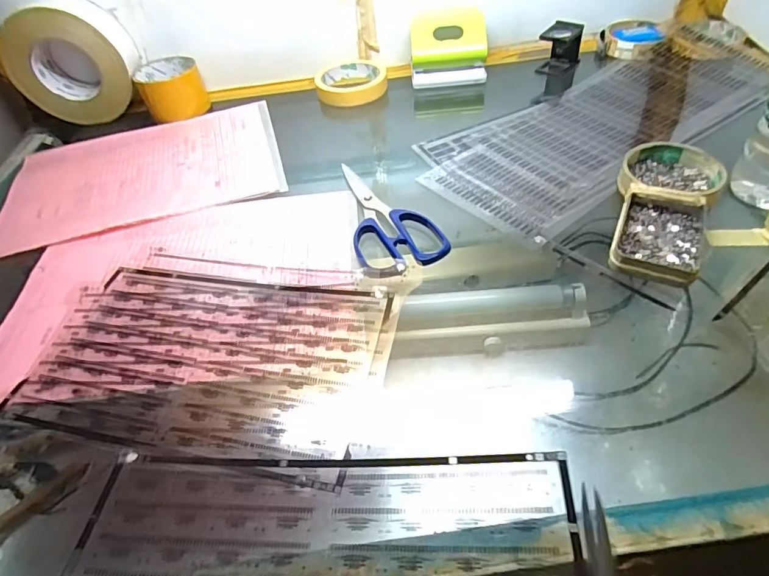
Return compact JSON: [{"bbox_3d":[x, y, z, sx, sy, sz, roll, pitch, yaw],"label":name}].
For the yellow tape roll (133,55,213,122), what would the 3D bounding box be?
[{"bbox_3d":[-0.282,-0.266,0.619,0.080,0.048,0.080,-22,48,-12],"label":"yellow tape roll"}]

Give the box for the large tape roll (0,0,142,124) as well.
[{"bbox_3d":[-0.394,-0.285,0.593,0.141,0.131,0.068,-7,47,1],"label":"large tape roll"}]

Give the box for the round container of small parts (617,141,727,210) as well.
[{"bbox_3d":[0.262,-0.101,0.426,0.081,0.024,0.077,-4,47,4],"label":"round container of small parts"}]

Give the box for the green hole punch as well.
[{"bbox_3d":[0.084,-0.328,0.625,0.098,0.077,0.087,-4,47,4],"label":"green hole punch"}]

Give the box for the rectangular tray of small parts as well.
[{"bbox_3d":[0.224,-0.044,0.379,0.063,0.023,0.096,17,52,22],"label":"rectangular tray of small parts"}]

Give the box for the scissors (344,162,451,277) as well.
[{"bbox_3d":[-0.008,-0.074,0.435,0.075,0.014,0.177,-20,48,-11],"label":"scissors"}]

